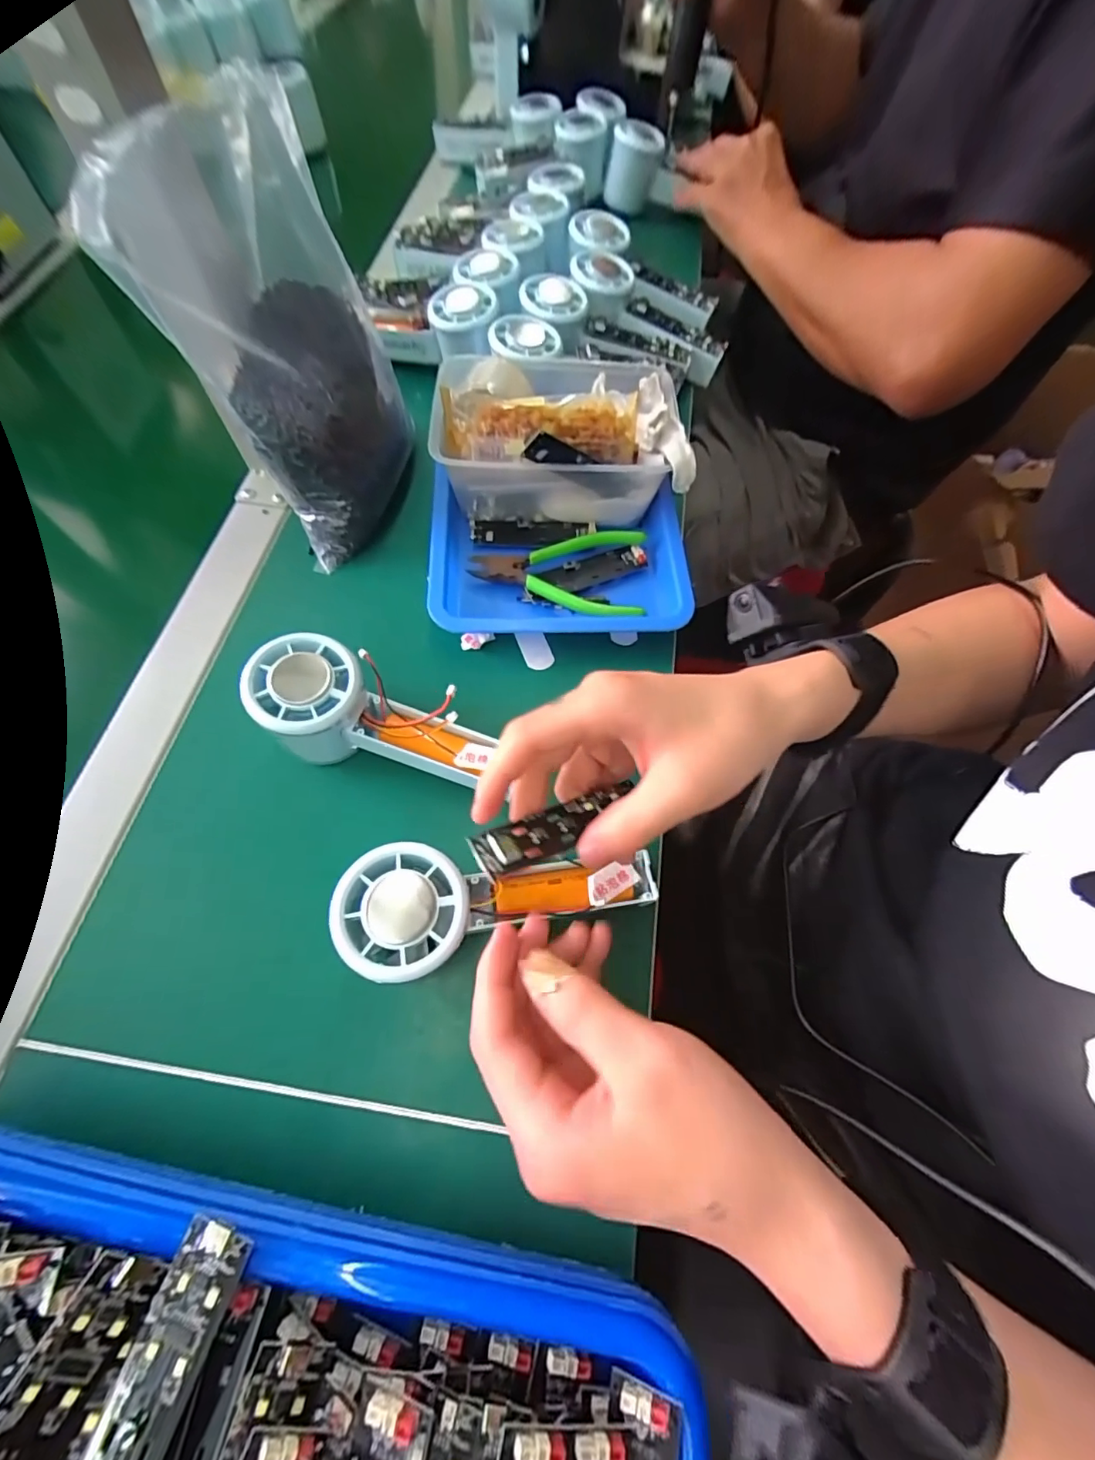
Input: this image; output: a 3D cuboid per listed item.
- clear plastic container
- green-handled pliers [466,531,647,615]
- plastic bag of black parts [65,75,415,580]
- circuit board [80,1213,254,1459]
[{"bbox_3d":[0.007,-0.212,0.374,0.167,0.072,0.115,-1,65,-2],"label":"clear plastic container"},{"bbox_3d":[0.006,-0.110,0.360,0.118,0.012,0.073,5,65,1],"label":"green-handled pliers"},{"bbox_3d":[-0.158,-0.232,0.321,0.116,0.186,0.155,-14,66,-8],"label":"plastic bag of black parts"},{"bbox_3d":[-0.124,0.208,0.160,0.024,0.006,0.090,17,66,6],"label":"circuit board"}]

